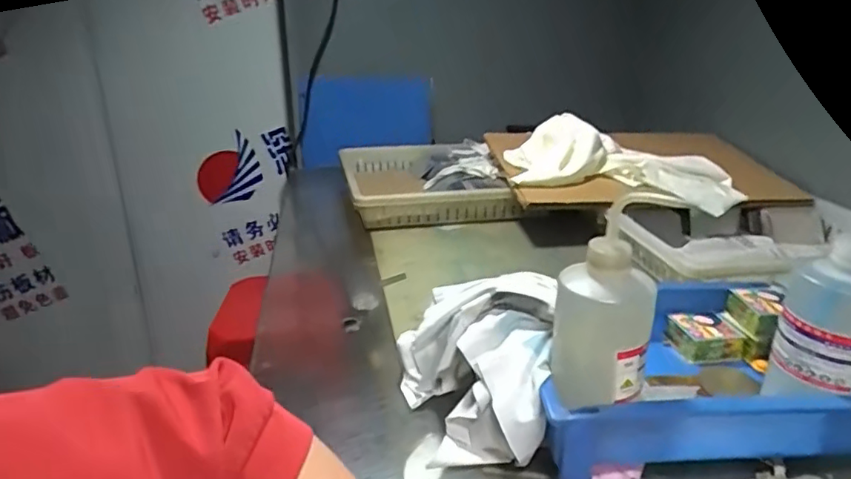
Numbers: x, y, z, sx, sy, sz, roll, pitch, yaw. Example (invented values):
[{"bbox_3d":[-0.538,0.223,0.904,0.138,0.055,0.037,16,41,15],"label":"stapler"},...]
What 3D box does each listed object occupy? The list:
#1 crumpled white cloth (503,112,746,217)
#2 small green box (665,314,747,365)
[{"bbox_3d":[0.323,-0.130,0.957,0.374,0.100,0.163,5,22,11],"label":"crumpled white cloth"},{"bbox_3d":[0.282,0.098,0.579,0.057,0.029,0.048,-2,22,-6],"label":"small green box"}]

